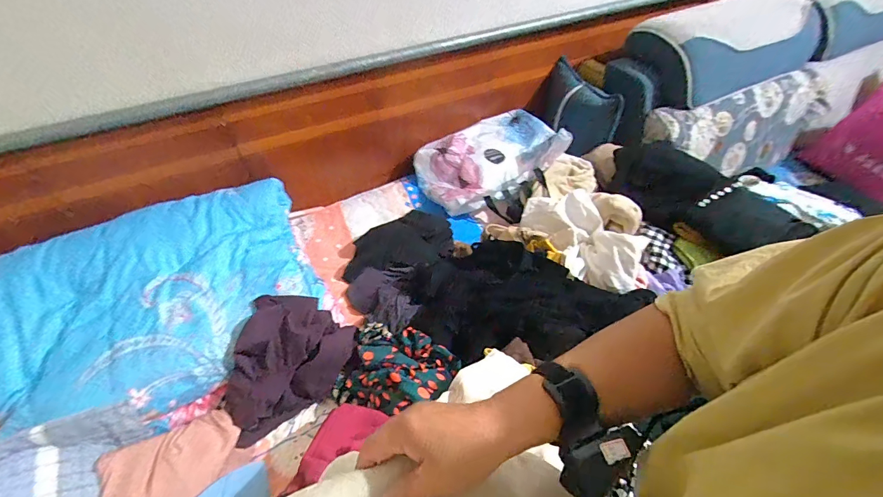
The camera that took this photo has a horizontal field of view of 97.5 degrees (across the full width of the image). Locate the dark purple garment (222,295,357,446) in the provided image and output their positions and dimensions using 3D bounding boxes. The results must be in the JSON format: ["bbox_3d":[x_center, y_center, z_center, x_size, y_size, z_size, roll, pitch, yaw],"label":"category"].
[{"bbox_3d":[-0.357,0.241,0.865,0.284,0.170,0.216,-36,56,-28],"label":"dark purple garment"}]

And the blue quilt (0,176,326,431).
[{"bbox_3d":[-0.622,0.112,0.880,0.656,0.195,0.457,-27,52,-23],"label":"blue quilt"}]

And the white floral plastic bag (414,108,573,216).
[{"bbox_3d":[0.153,-0.281,1.254,0.436,0.149,0.277,-17,48,-14],"label":"white floral plastic bag"}]

